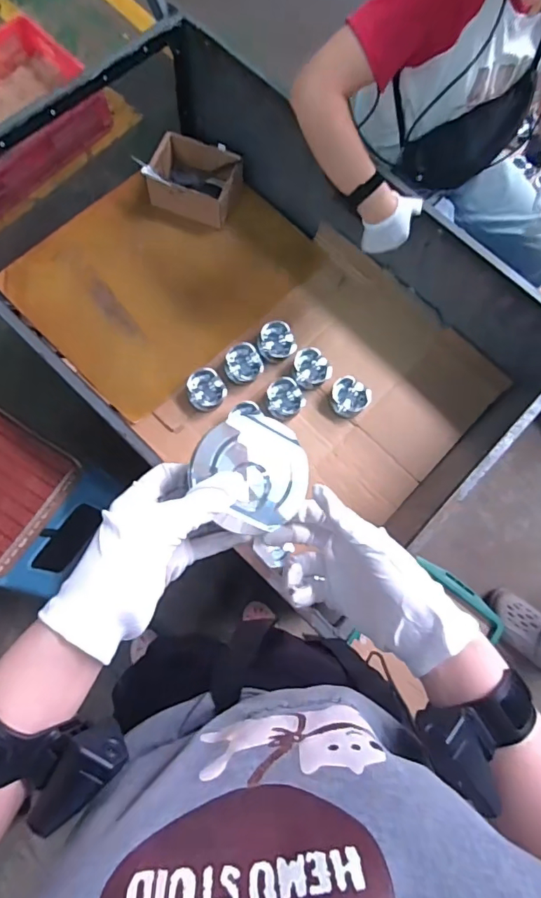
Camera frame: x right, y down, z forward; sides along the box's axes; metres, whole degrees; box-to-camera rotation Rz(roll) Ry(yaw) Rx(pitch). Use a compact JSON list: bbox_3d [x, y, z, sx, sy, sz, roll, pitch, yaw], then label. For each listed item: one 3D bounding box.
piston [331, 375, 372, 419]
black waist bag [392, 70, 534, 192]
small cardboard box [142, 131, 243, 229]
[{"bbox_3d":[0.176,-0.116,1.097,0.089,0.037,0.086,1,74,-4],"label":"piston"},{"bbox_3d":[0.393,-0.599,0.949,0.274,0.141,0.060,-19,54,29],"label":"black waist bag"},{"bbox_3d":[-0.194,-0.669,1.193,0.221,0.099,0.155,21,74,2],"label":"small cardboard box"}]

